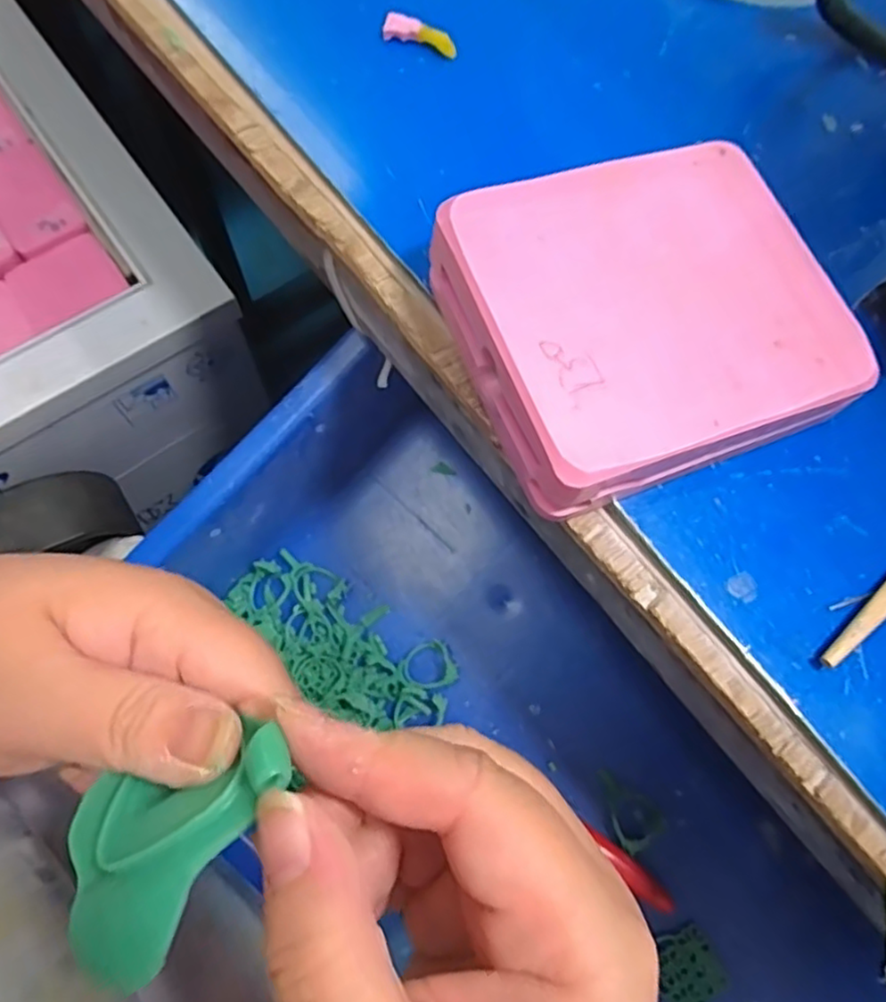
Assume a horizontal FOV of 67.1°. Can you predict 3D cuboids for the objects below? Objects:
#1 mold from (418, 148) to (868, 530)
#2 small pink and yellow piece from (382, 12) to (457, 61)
[{"bbox_3d":[0.056,-0.049,0.185,0.098,0.035,0.085,-20,75,-10],"label":"mold"},{"bbox_3d":[-0.008,-0.160,0.229,0.026,0.006,0.005,18,72,2],"label":"small pink and yellow piece"}]

